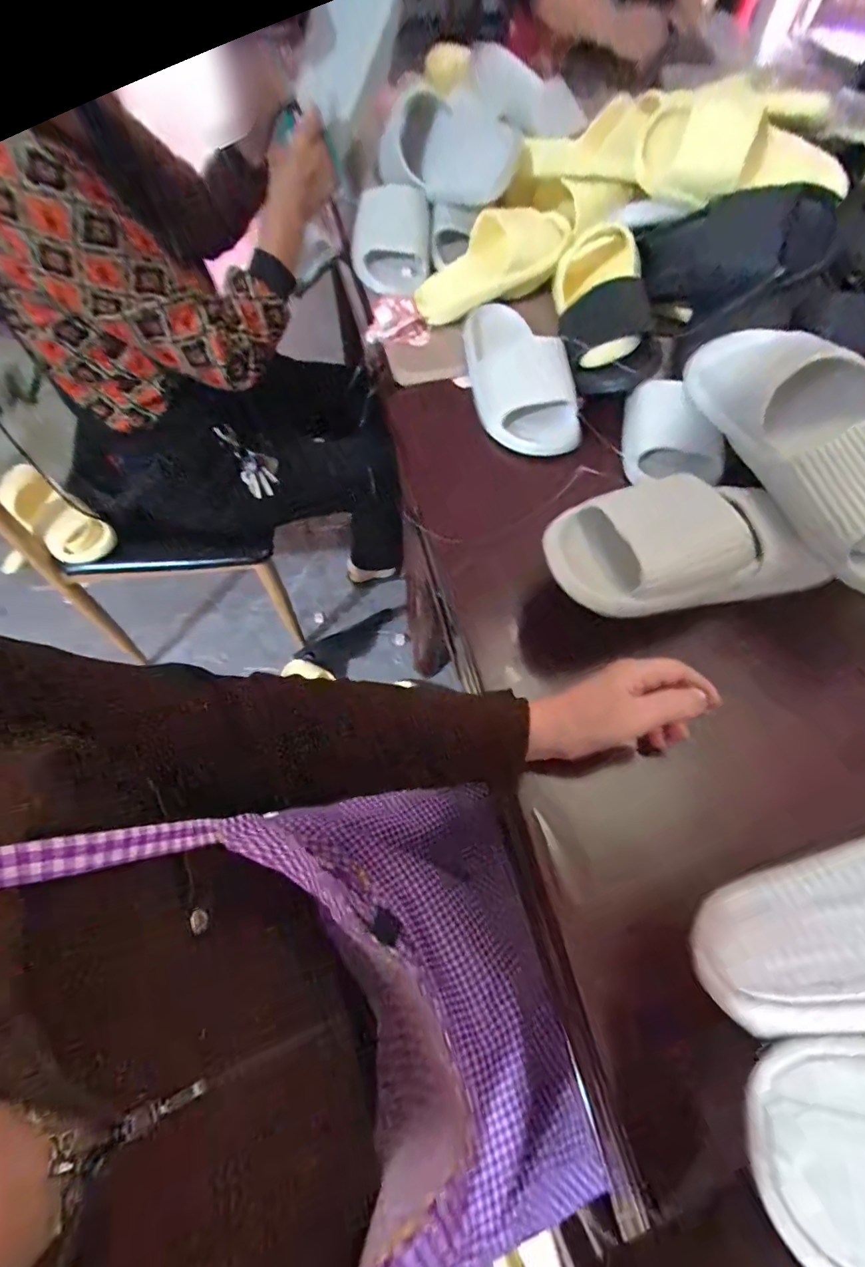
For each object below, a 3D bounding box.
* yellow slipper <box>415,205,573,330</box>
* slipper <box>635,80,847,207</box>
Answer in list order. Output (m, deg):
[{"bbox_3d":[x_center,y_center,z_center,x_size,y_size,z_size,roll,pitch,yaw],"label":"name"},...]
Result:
[{"bbox_3d":[0.079,-0.517,0.697,0.233,0.075,0.102,-26,63,9],"label":"yellow slipper"},{"bbox_3d":[0.370,-0.583,0.620,0.234,0.072,0.110,11,105,4],"label":"slipper"}]

